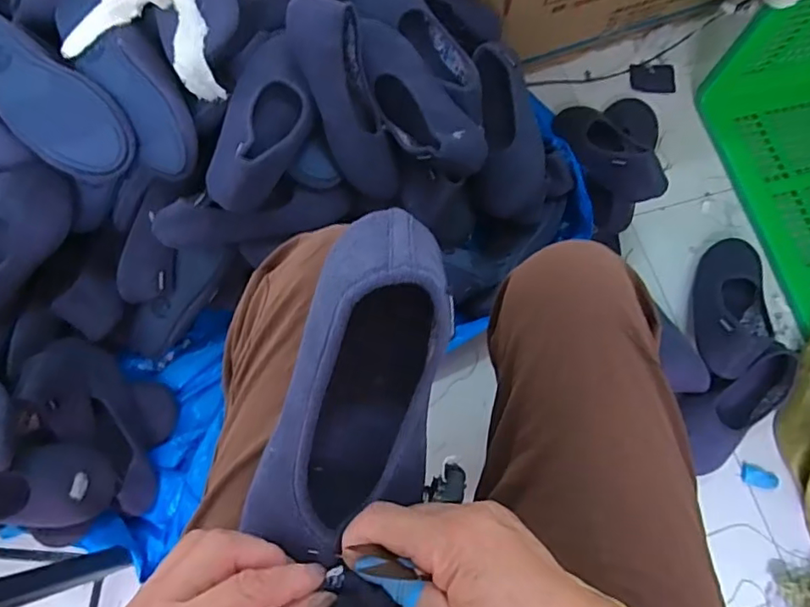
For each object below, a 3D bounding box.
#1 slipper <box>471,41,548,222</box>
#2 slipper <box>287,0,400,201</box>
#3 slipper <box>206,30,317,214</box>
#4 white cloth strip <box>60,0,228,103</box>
[{"bbox_3d":[0.145,-0.244,0.796,0.101,0.063,0.251,-7,95,-3],"label":"slipper"},{"bbox_3d":[-0.071,-0.253,0.702,0.085,0.061,0.257,-25,115,-8],"label":"slipper"},{"bbox_3d":[-0.173,-0.220,0.667,0.099,0.060,0.239,15,74,3],"label":"slipper"},{"bbox_3d":[-0.305,-0.318,0.653,0.176,0.101,0.096,11,73,2],"label":"white cloth strip"}]

